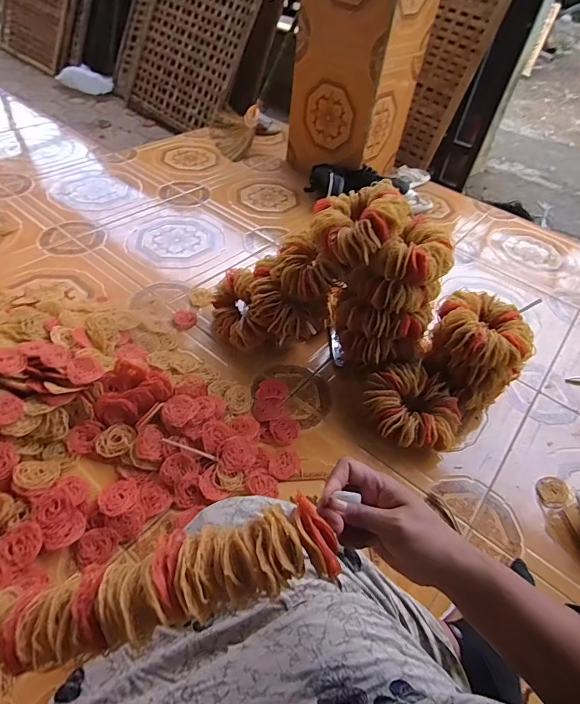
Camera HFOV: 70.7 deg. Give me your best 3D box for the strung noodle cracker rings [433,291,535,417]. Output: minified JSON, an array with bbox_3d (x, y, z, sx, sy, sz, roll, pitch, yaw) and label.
[{"bbox_3d":[0.362,0.006,0.824,0.171,0.195,0.139,22,49,12],"label":"strung noodle cracker rings"}]

